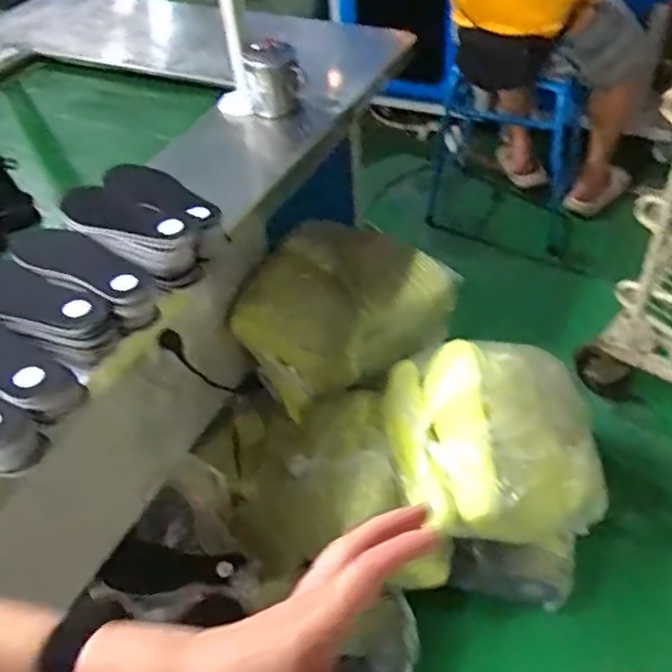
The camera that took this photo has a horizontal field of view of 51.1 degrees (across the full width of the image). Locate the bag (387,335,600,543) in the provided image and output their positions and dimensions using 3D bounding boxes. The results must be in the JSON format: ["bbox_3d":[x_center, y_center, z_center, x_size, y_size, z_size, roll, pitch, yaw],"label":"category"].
[{"bbox_3d":[0.269,0.171,1.210,0.358,0.269,0.307,-16,47,-9],"label":"bag"}]

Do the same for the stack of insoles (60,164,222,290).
[{"bbox_3d":[-0.252,-0.155,0.947,0.205,0.072,0.142,21,52,24],"label":"stack of insoles"}]

